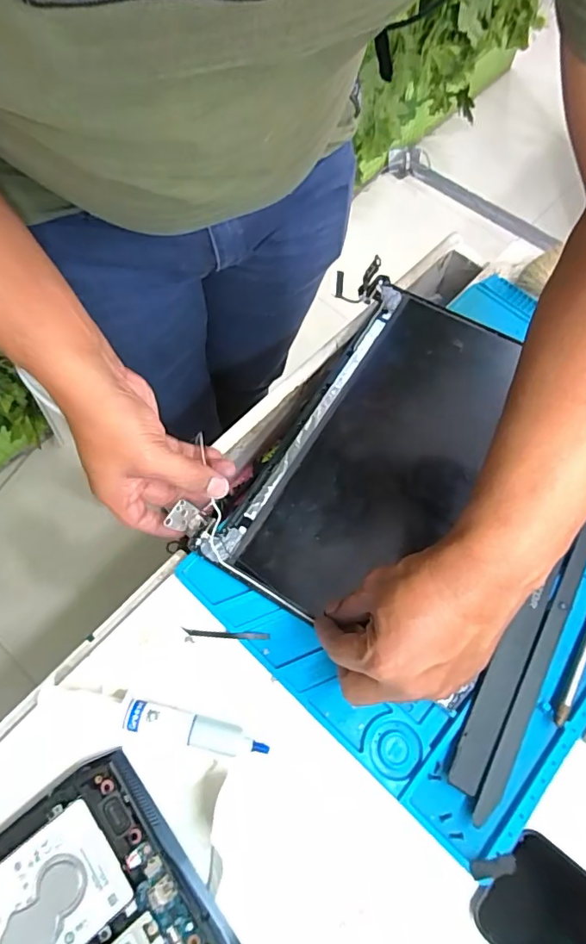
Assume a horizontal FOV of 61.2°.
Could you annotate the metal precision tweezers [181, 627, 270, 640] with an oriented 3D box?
[{"bbox_3d":[-0.055,0.134,0.407,0.071,0.005,0.006,4,67,-1],"label":"metal precision tweezers"}]

